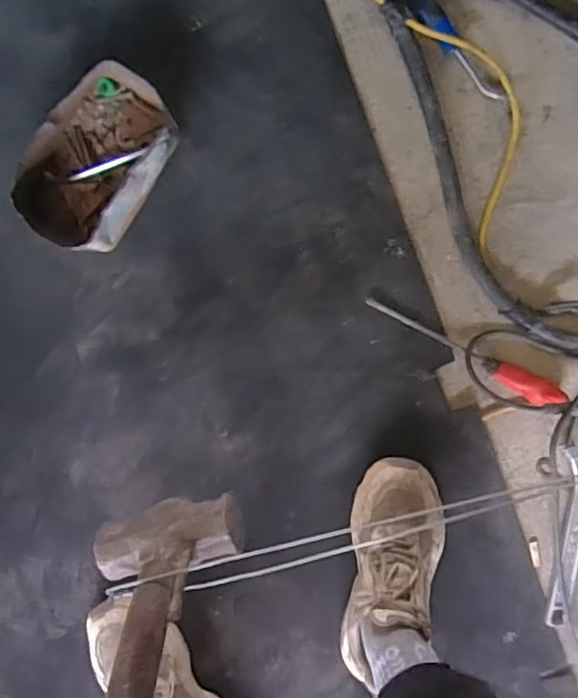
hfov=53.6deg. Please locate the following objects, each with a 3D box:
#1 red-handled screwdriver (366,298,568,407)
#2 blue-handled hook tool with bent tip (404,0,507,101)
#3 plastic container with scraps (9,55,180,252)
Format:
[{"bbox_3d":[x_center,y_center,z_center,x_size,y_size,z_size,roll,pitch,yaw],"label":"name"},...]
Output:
[{"bbox_3d":[0.204,0.009,0.666,0.251,0.025,0.029,25,97,-5],"label":"red-handled screwdriver"},{"bbox_3d":[0.175,-0.336,0.619,0.029,0.024,0.170,-44,97,5],"label":"blue-handled hook tool with bent tip"},{"bbox_3d":[-0.202,-0.199,0.602,0.113,0.062,0.183,35,96,-6],"label":"plastic container with scraps"}]

